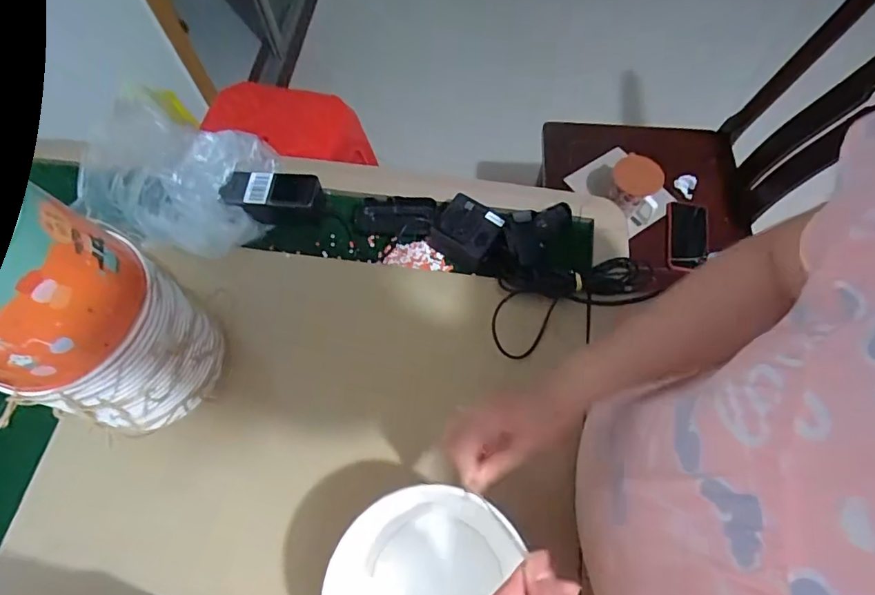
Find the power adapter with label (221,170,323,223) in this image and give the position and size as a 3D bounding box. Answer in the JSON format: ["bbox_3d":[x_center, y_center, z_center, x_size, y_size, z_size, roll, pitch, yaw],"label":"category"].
[{"bbox_3d":[-0.225,-0.139,0.688,0.131,0.049,0.066,5,64,5],"label":"power adapter with label"}]

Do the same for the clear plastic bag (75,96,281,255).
[{"bbox_3d":[-0.372,-0.171,0.699,0.297,0.079,0.194,19,67,12],"label":"clear plastic bag"}]

